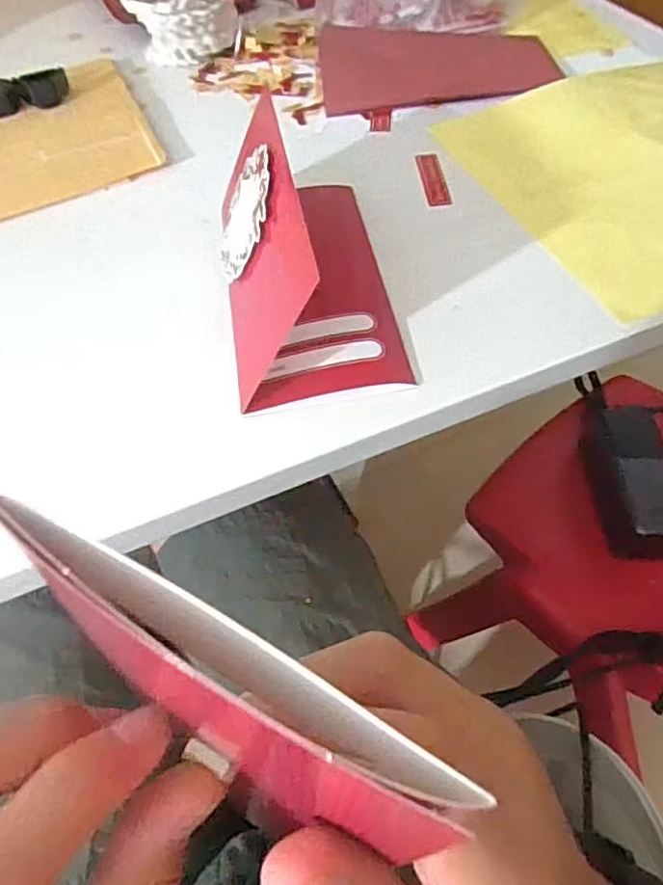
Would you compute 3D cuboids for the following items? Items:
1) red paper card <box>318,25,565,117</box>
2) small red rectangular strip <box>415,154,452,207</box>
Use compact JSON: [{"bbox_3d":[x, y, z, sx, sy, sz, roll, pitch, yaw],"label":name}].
[{"bbox_3d":[0.081,-0.300,0.474,0.179,0.019,0.097,-8,55,-2],"label":"red paper card"},{"bbox_3d":[0.067,-0.174,0.394,0.015,0.004,0.060,-4,55,0],"label":"small red rectangular strip"}]

